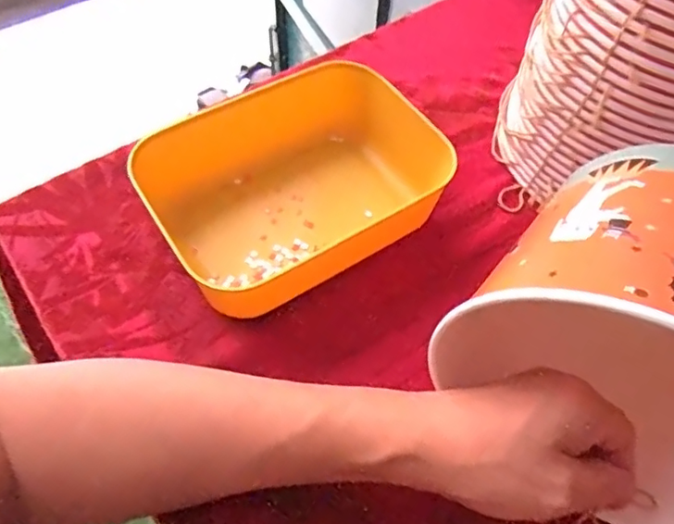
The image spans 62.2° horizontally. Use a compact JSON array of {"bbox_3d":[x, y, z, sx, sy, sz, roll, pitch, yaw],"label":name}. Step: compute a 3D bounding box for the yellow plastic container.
[{"bbox_3d":[-0.027,-0.056,0.391,0.197,0.056,0.145,-24,61,-17],"label":"yellow plastic container"}]

